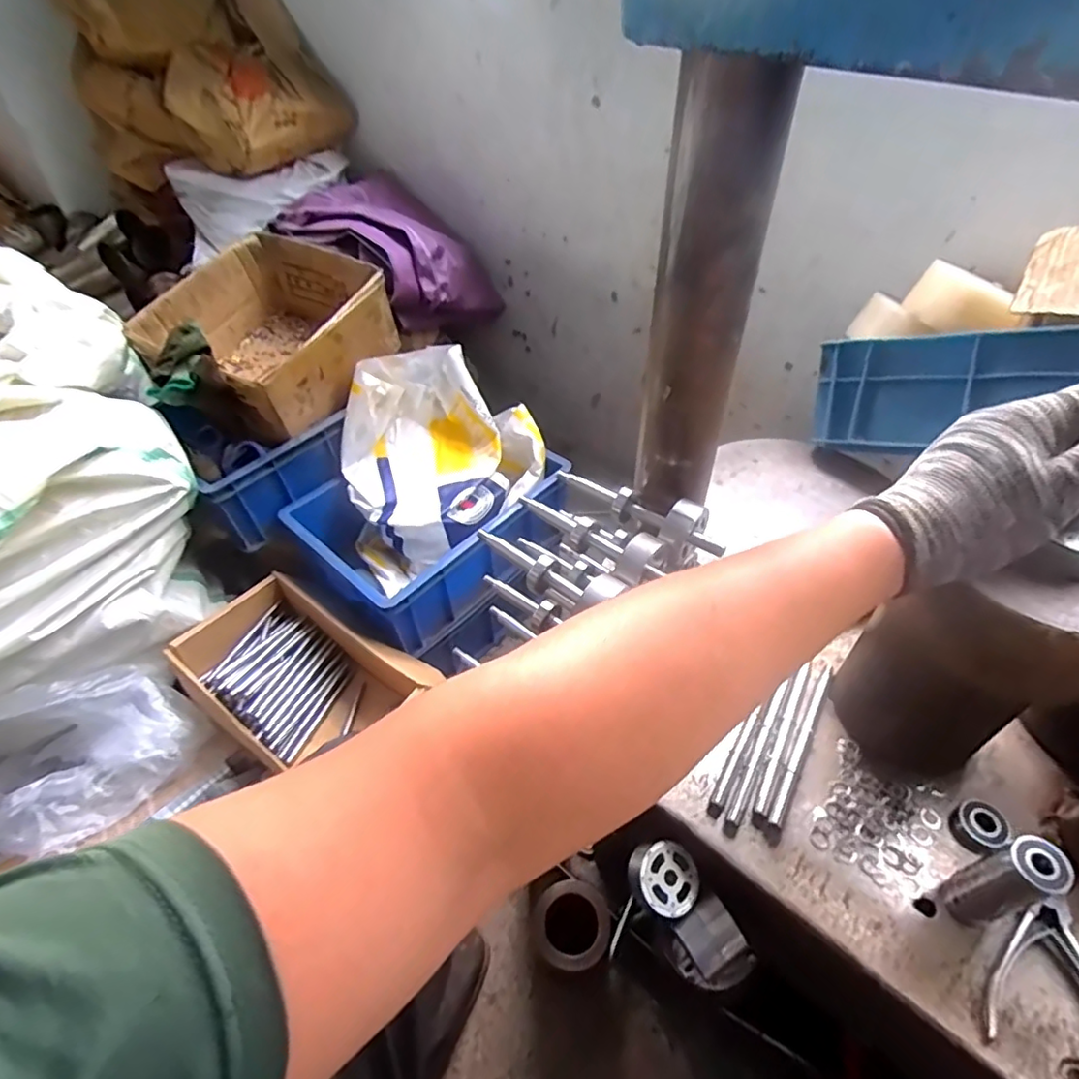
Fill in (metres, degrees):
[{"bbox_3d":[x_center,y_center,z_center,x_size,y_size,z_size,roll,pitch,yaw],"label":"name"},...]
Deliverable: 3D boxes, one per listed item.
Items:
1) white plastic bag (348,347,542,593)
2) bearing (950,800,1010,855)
[{"bbox_3d":[-0.177,-0.133,1.013,0.323,0.244,0.272,-24,50,-19],"label":"white plastic bag"},{"bbox_3d":[0.331,0.215,0.452,0.036,0.011,0.033,-26,51,-21],"label":"bearing"}]

